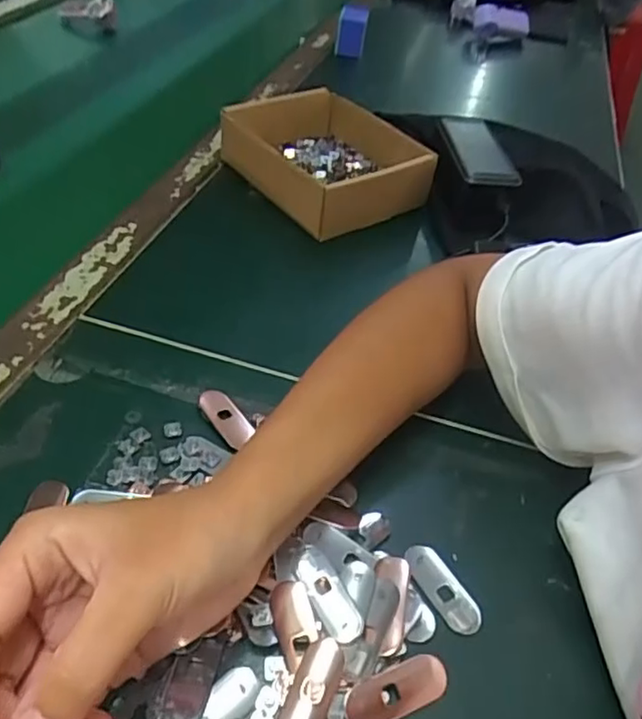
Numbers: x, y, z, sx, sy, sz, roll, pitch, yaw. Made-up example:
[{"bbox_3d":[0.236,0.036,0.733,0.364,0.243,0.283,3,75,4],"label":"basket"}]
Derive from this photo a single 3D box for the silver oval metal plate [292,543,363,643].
[{"bbox_3d":[0.002,0.111,0.299,0.018,0.009,0.051,-23,53,-20],"label":"silver oval metal plate"}]

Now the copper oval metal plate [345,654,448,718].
[{"bbox_3d":[0.034,0.147,0.276,0.049,0.004,0.019,-15,48,-20],"label":"copper oval metal plate"}]

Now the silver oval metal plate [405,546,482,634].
[{"bbox_3d":[0.062,0.116,0.316,0.019,0.004,0.049,-20,50,-25],"label":"silver oval metal plate"}]

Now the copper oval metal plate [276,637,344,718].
[{"bbox_3d":[-0.006,0.146,0.269,0.018,0.006,0.051,19,45,13],"label":"copper oval metal plate"}]

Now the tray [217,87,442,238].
[{"bbox_3d":[0.005,-0.192,0.588,0.146,0.054,0.170,-22,51,-26],"label":"tray"}]

